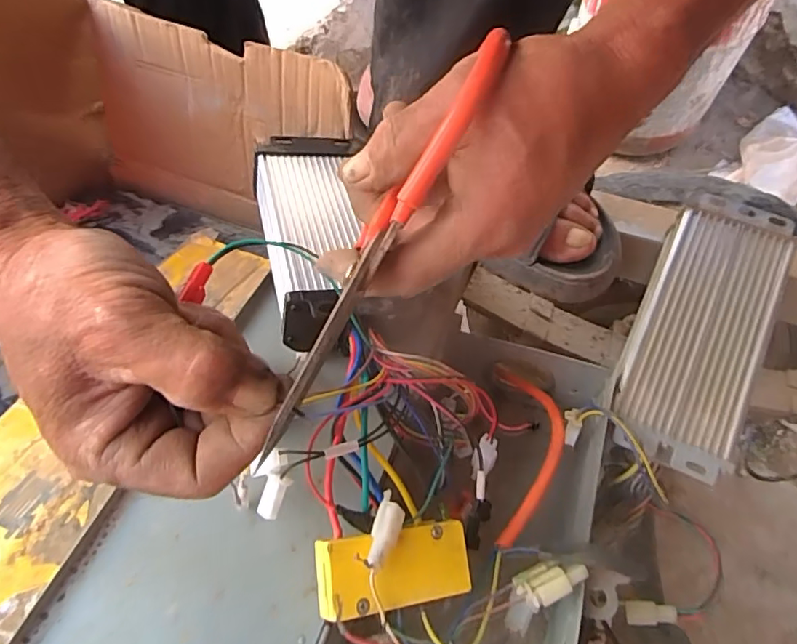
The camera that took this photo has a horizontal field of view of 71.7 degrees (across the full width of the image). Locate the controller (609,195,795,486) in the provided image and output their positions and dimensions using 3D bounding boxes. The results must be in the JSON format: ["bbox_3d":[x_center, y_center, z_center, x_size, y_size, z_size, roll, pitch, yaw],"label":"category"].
[{"bbox_3d":[0.212,0.005,0.392,0.080,0.037,0.199,25,71,9],"label":"controller"}]

